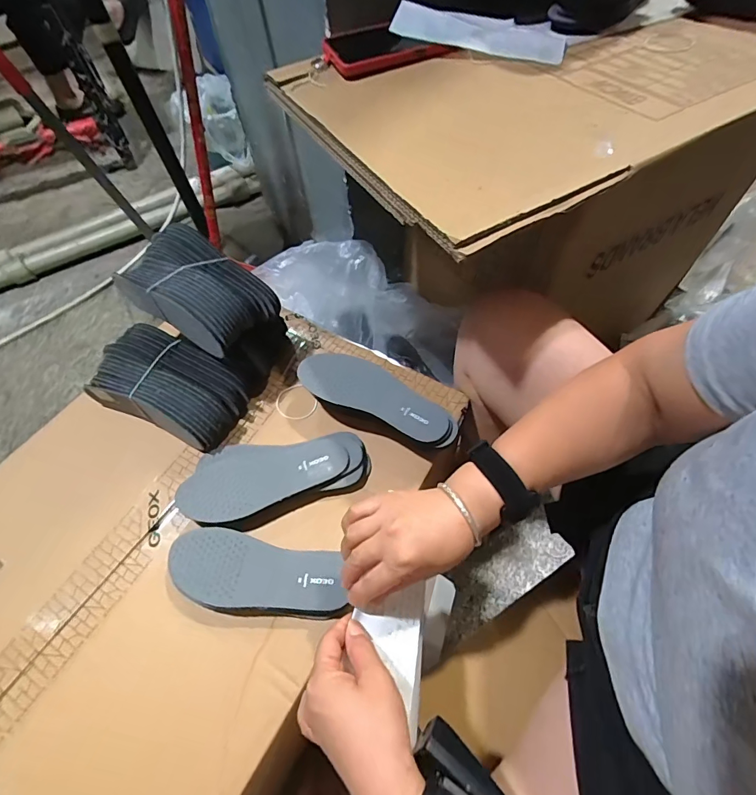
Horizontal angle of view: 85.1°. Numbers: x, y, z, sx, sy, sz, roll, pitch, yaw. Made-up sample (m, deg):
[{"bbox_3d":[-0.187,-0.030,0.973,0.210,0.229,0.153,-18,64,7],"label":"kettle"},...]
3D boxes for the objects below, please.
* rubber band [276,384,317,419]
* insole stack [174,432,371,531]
[{"bbox_3d":[-0.110,0.007,0.549,0.048,0.004,0.055,-42,63,-14],"label":"rubber band"},{"bbox_3d":[-0.117,0.095,0.478,0.207,0.028,0.095,-8,57,-2],"label":"insole stack"}]

